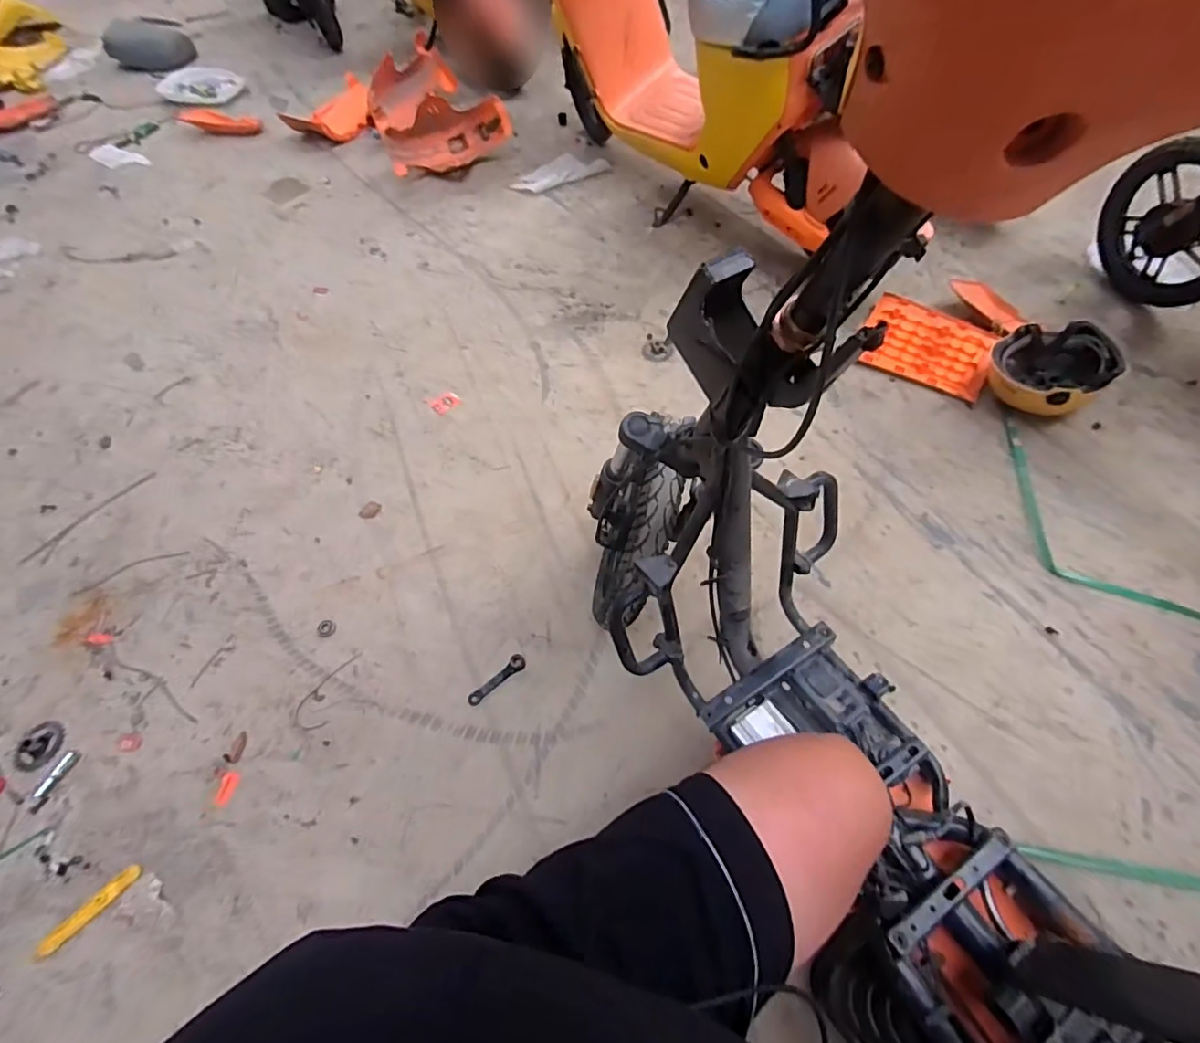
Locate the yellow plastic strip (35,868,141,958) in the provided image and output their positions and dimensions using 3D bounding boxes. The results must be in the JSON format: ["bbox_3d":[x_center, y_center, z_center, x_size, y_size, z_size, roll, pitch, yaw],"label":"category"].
[{"bbox_3d":[-0.811,0.620,0.881,0.029,0.010,0.160,38,67,24],"label":"yellow plastic strip"}]

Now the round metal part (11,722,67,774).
[{"bbox_3d":[-1.035,0.414,1.019,0.086,0.007,0.084,-1,59,2],"label":"round metal part"}]

